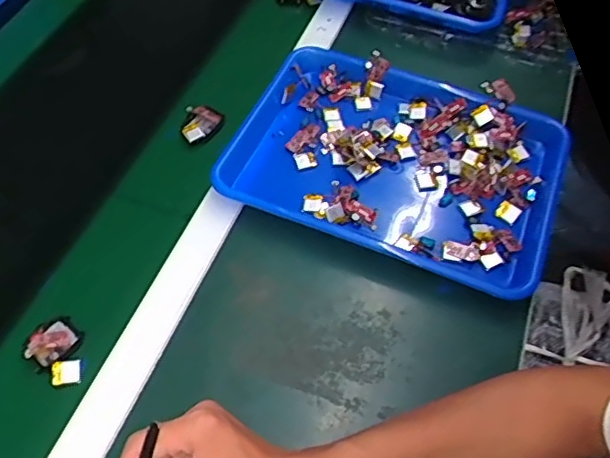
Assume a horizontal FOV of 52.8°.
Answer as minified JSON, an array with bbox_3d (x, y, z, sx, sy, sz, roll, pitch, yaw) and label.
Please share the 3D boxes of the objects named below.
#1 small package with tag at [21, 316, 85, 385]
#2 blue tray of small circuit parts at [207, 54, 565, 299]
[{"bbox_3d":[-0.212,0.106,0.530,0.046,0.014,0.060,-34,57,-23],"label":"small package with tag"},{"bbox_3d":[0.097,-0.073,0.659,0.337,0.051,0.248,17,53,16],"label":"blue tray of small circuit parts"}]

